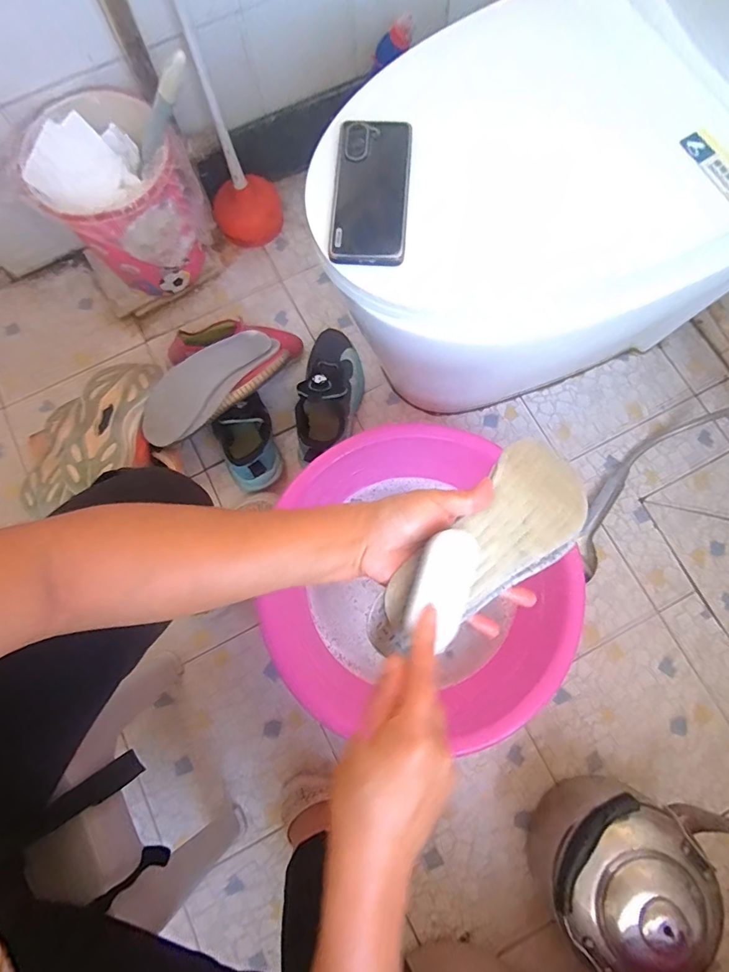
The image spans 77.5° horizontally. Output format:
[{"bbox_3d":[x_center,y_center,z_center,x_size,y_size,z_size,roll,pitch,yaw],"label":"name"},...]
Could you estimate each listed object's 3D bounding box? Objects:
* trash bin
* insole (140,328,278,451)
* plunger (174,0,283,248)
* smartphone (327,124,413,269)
[{"bbox_3d":[-0.410,-0.487,0.801,0.232,0.230,0.226,-27,78,-4],"label":"trash bin"},{"bbox_3d":[-0.263,-0.173,0.755,0.257,0.023,0.098,-42,80,-7],"label":"insole"},{"bbox_3d":[-0.241,-0.621,0.727,0.128,0.480,0.150,-14,78,-3],"label":"plunger"},{"bbox_3d":[0.007,-0.299,0.460,0.077,0.017,0.160,3,77,2],"label":"smartphone"}]

